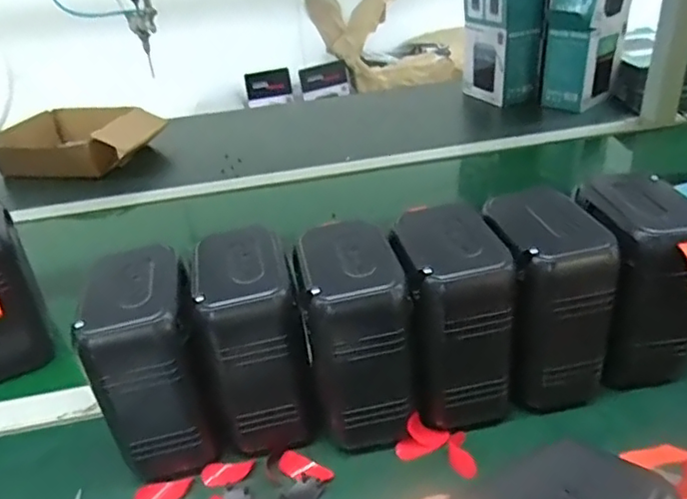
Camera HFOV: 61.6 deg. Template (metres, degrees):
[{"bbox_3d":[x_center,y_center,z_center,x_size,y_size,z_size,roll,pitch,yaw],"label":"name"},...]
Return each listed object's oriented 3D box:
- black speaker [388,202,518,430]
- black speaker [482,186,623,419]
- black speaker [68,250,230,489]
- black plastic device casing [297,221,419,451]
[{"bbox_3d":[0.086,0.050,0.473,0.077,0.140,0.120,-6,32,-1],"label":"black speaker"},{"bbox_3d":[0.162,0.042,0.475,0.079,0.150,0.107,-11,32,-9],"label":"black speaker"},{"bbox_3d":[-0.147,0.092,0.451,0.085,0.159,0.101,-14,33,-14],"label":"black speaker"},{"bbox_3d":[0.011,0.065,0.455,0.077,0.143,0.102,-8,32,-4],"label":"black plastic device casing"}]

